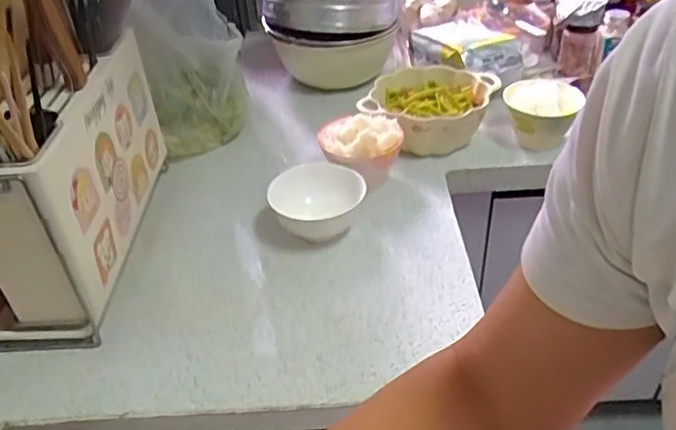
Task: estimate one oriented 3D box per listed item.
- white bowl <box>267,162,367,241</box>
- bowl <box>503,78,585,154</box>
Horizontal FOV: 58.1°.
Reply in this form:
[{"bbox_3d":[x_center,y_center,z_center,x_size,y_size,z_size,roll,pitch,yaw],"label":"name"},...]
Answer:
[{"bbox_3d":[-0.026,-0.008,0.817,0.121,0.073,0.121,-3,37,3],"label":"white bowl"},{"bbox_3d":[0.320,-0.157,0.981,0.114,0.091,0.096,-8,37,-4],"label":"bowl"}]

